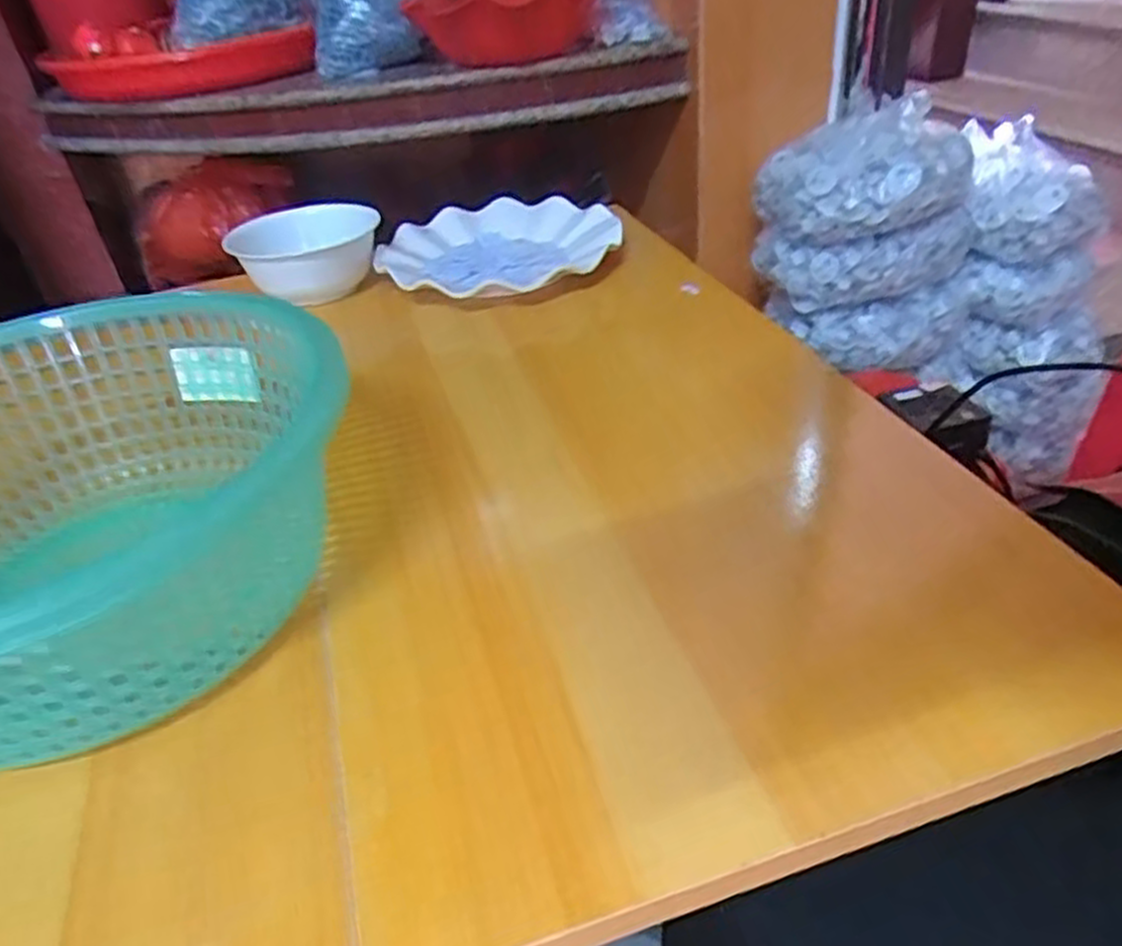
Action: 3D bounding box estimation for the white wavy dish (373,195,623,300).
[{"bbox_3d":[-0.048,-0.175,0.623,0.184,0.025,0.167,-10,36,-4],"label":"white wavy dish"}]

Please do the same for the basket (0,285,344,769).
[{"bbox_3d":[-0.209,0.019,0.327,0.213,0.095,0.233,6,38,18],"label":"basket"}]

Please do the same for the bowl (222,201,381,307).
[{"bbox_3d":[-0.195,-0.168,0.616,0.106,0.051,0.113,-5,36,4],"label":"bowl"}]

